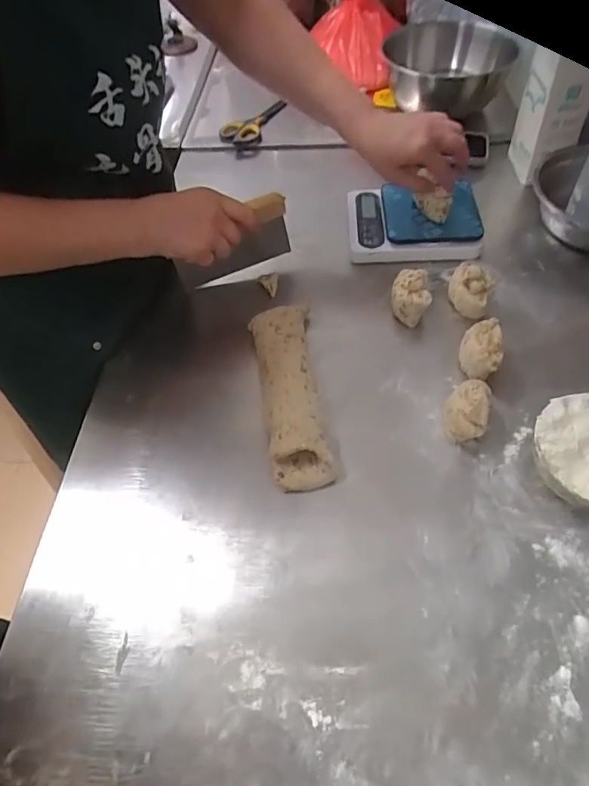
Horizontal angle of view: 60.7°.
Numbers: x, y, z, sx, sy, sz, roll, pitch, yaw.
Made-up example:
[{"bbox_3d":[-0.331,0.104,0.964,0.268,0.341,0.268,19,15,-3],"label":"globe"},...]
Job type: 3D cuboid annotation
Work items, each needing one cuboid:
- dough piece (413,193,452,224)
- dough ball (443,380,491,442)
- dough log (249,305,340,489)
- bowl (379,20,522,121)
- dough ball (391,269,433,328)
[{"bbox_3d":[0.184,-0.249,0.676,0.047,0.037,0.020,16,58,15],"label":"dough piece"},{"bbox_3d":[0.173,0.014,0.509,0.040,0.052,0.064,12,57,13],"label":"dough ball"},{"bbox_3d":[-0.005,-0.004,0.544,0.065,0.046,0.223,-9,55,-1],"label":"dough log"},{"bbox_3d":[0.249,-0.543,0.857,0.196,0.090,0.198,-2,55,3],"label":"bowl"},{"bbox_3d":[0.139,-0.116,0.604,0.042,0.058,0.047,3,55,7],"label":"dough ball"}]

